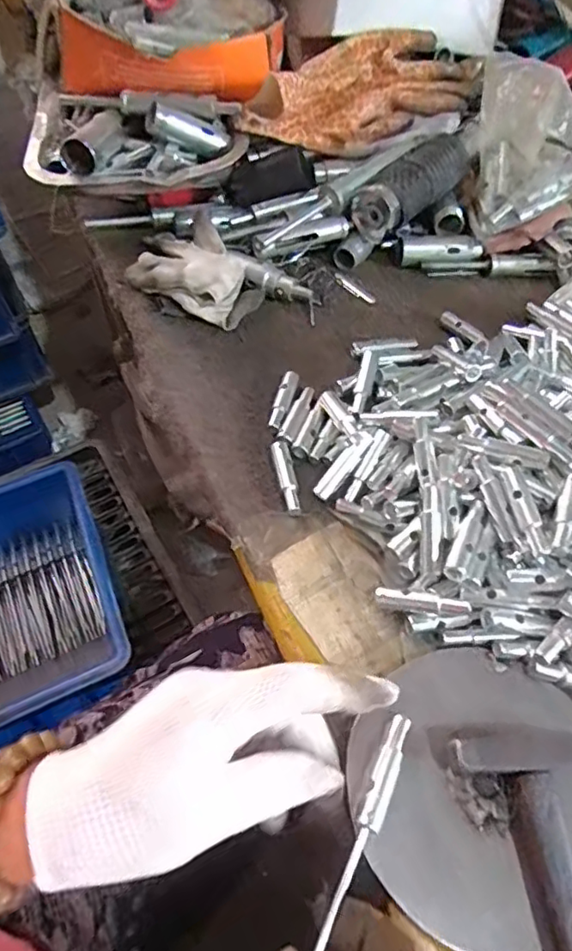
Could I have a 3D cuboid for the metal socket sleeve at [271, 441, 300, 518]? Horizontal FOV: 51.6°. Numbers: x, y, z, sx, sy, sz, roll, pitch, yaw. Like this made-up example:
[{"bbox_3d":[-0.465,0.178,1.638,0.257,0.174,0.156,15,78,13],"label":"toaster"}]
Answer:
[{"bbox_3d":[0.000,0.001,0.374,0.011,0.010,0.050,-9,57,-7],"label":"metal socket sleeve"}]

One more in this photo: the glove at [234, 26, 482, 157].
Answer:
[{"bbox_3d":[0.067,-0.329,0.507,0.217,0.050,0.088,-29,61,-18],"label":"glove"}]

